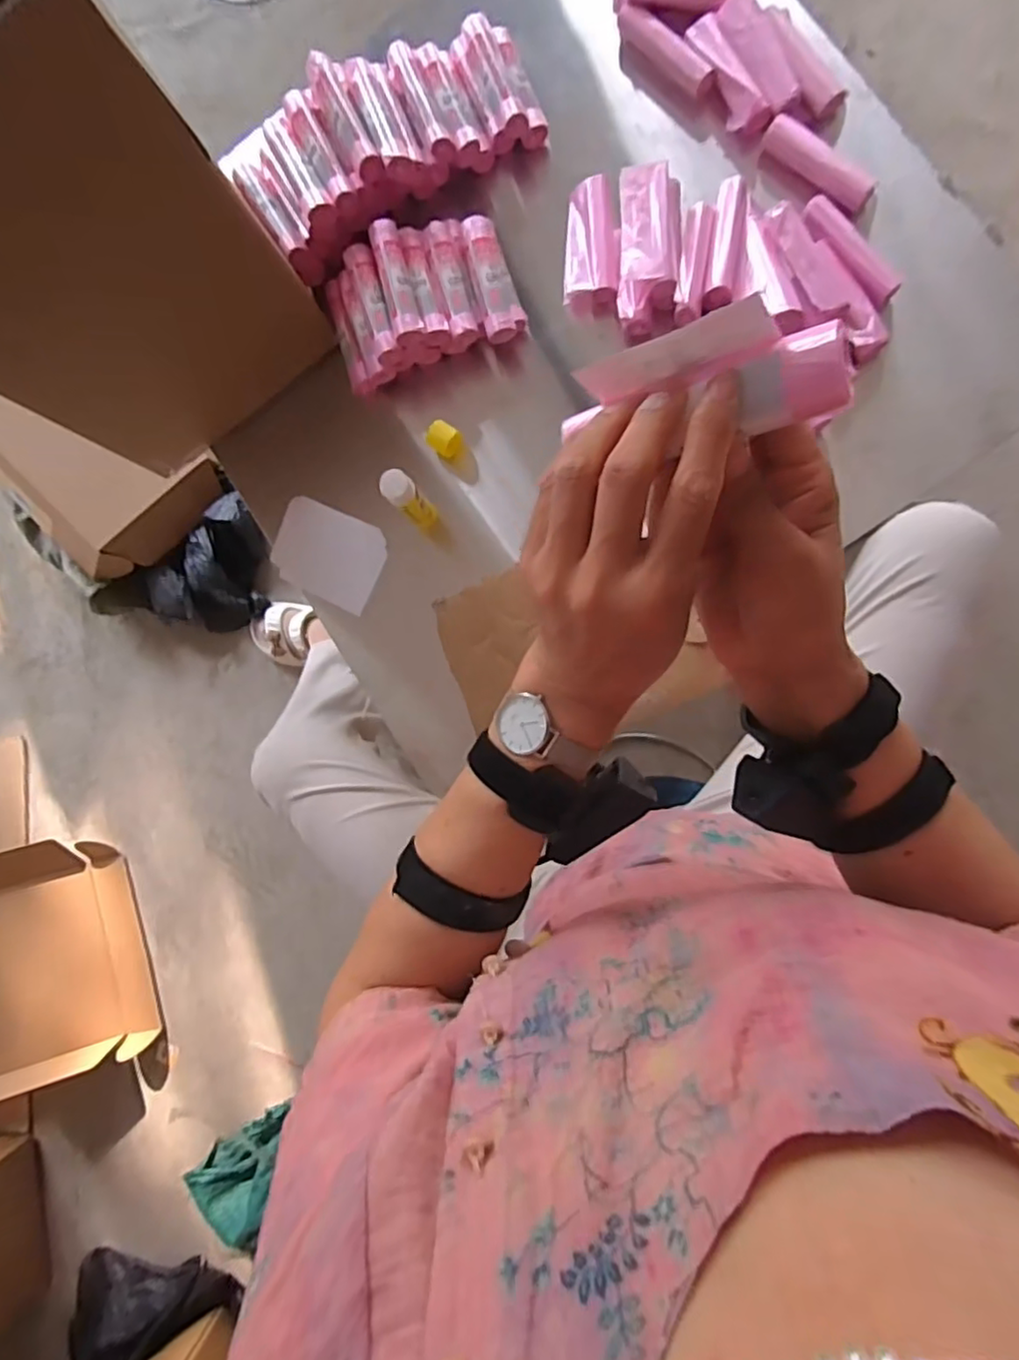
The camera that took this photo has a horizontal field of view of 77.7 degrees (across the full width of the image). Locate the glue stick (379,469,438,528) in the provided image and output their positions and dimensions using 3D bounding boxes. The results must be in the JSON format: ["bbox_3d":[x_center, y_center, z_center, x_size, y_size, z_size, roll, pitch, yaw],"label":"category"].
[{"bbox_3d":[-0.104,-0.186,0.658,0.032,0.092,0.032,0,88,8],"label":"glue stick"}]

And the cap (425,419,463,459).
[{"bbox_3d":[-0.074,-0.268,0.704,0.033,0.026,0.029,27,93,8],"label":"cap"}]

